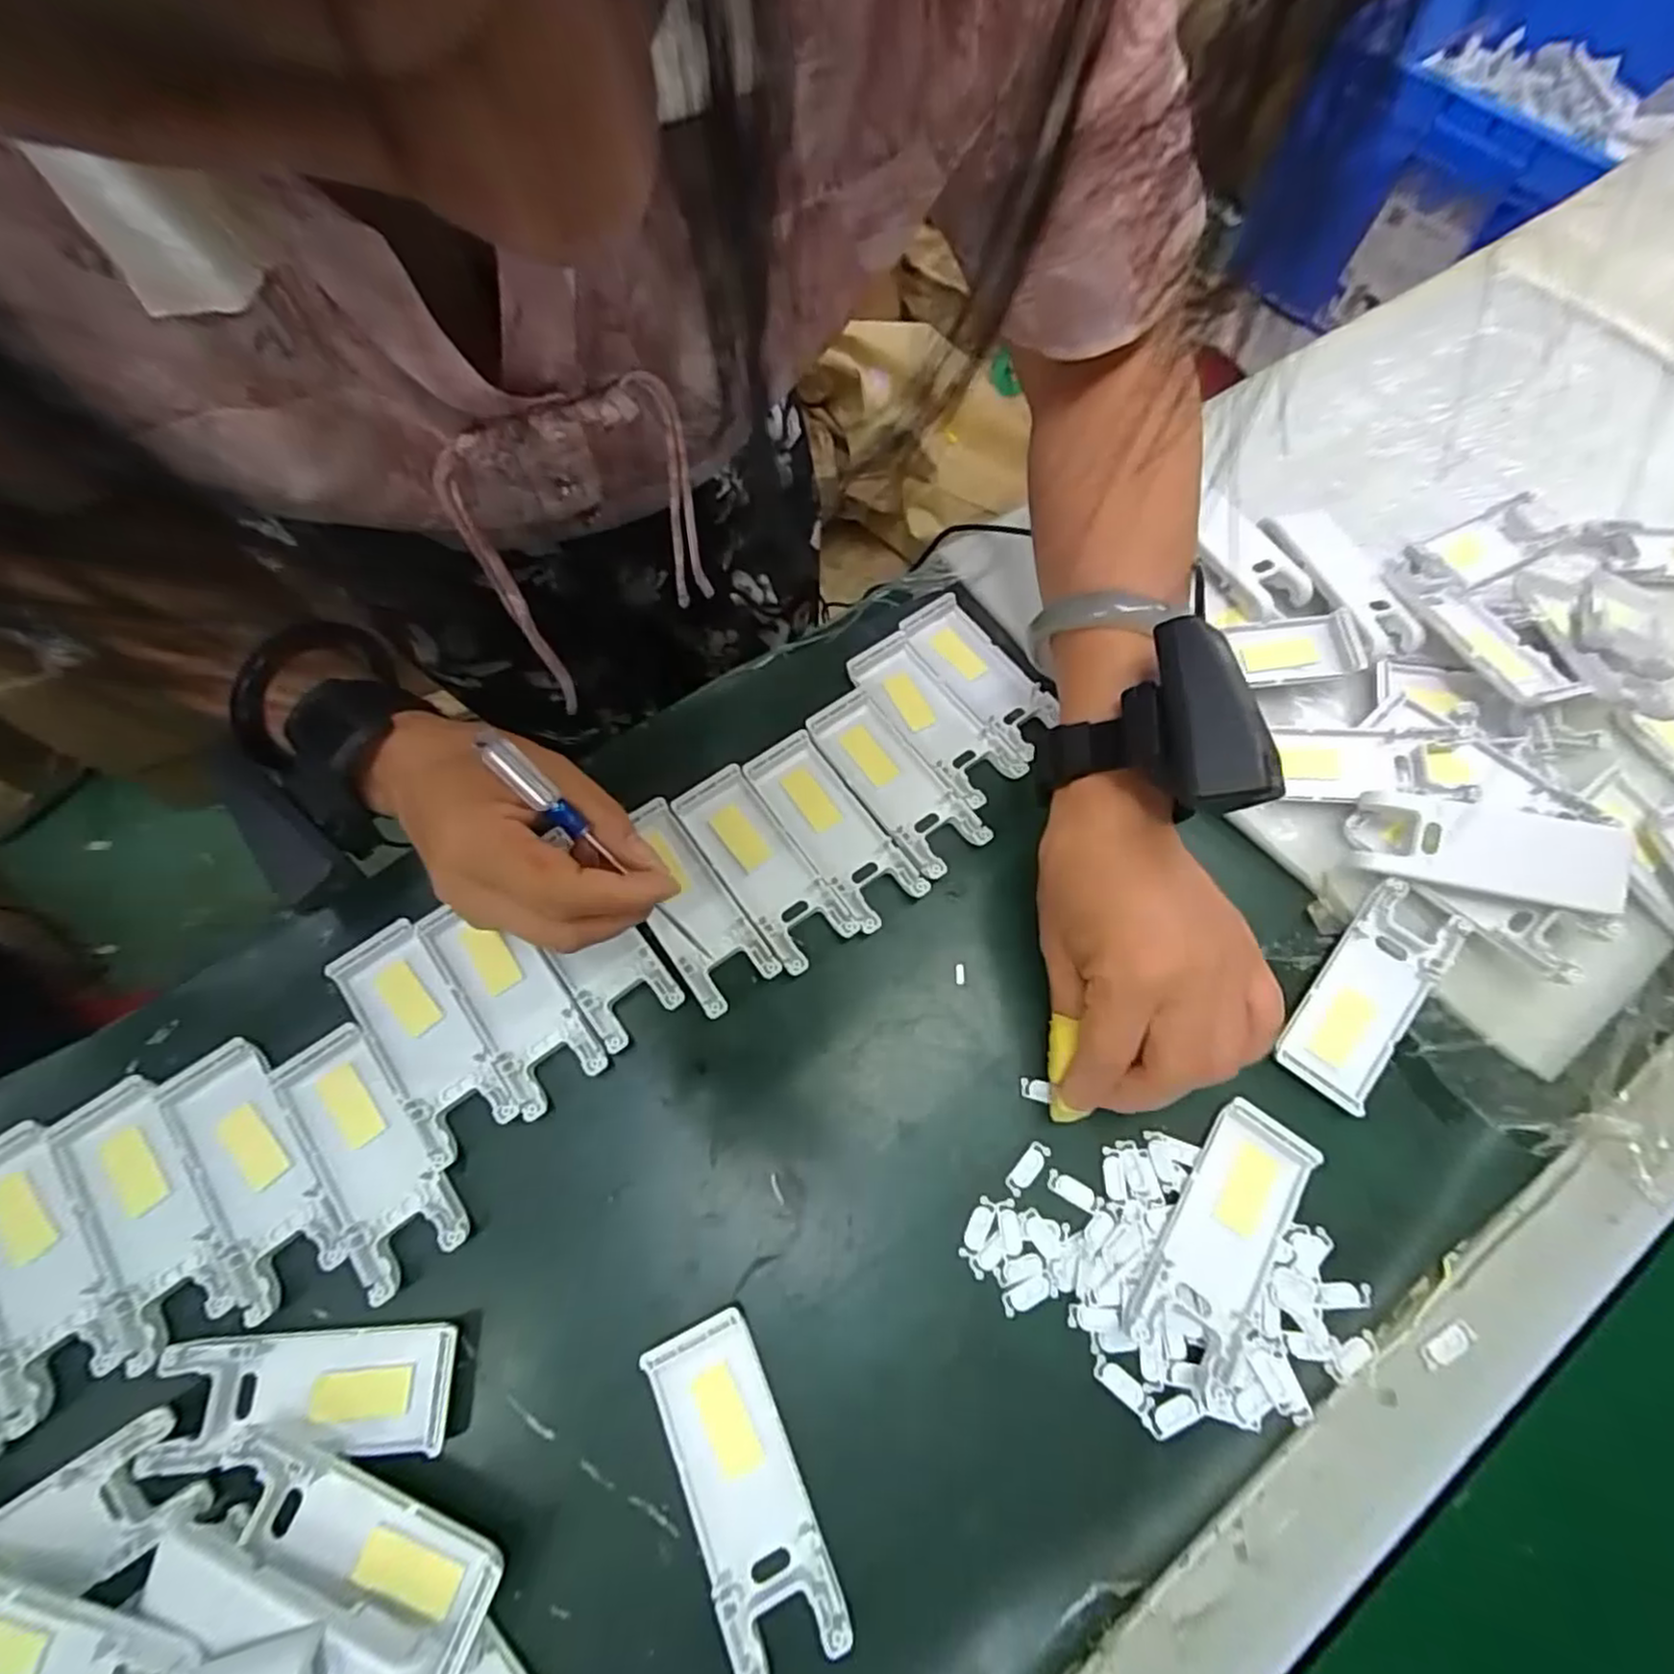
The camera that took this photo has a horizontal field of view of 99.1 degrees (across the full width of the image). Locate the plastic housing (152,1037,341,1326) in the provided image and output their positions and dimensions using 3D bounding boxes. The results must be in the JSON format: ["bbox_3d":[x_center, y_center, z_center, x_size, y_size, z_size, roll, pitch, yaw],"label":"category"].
[{"bbox_3d":[-0.239,0.136,0.288,0.041,0.006,0.102,-35,71,-12],"label":"plastic housing"}]

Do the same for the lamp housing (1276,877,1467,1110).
[{"bbox_3d":[0.241,0.071,0.319,0.040,0.015,0.101,36,73,12],"label":"lamp housing"}]

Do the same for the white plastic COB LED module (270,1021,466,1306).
[{"bbox_3d":[-0.194,0.131,0.293,0.040,0.007,0.103,-37,72,-13],"label":"white plastic COB LED module"}]

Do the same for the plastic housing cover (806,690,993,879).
[{"bbox_3d":[0.029,-0.028,0.363,0.038,0.009,0.104,-34,71,-12],"label":"plastic housing cover"}]

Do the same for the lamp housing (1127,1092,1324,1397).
[{"bbox_3d":[0.156,0.159,0.286,0.040,0.011,0.100,33,72,13],"label":"lamp housing"}]

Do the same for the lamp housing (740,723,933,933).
[{"bbox_3d":[-0.003,-0.004,0.354,0.040,0.010,0.105,-35,71,-12],"label":"lamp housing"}]

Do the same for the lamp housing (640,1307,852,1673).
[{"bbox_3d":[-0.035,0.232,0.256,0.039,0.012,0.104,-24,69,-9],"label":"lamp housing"}]

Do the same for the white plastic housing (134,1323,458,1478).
[{"bbox_3d":[-0.194,0.206,0.263,0.101,0.012,0.039,-3,68,0],"label":"white plastic housing"}]

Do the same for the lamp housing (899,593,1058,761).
[{"bbox_3d":[0.078,-0.089,0.387,0.039,0.007,0.101,-35,71,-12],"label":"lamp housing"}]

